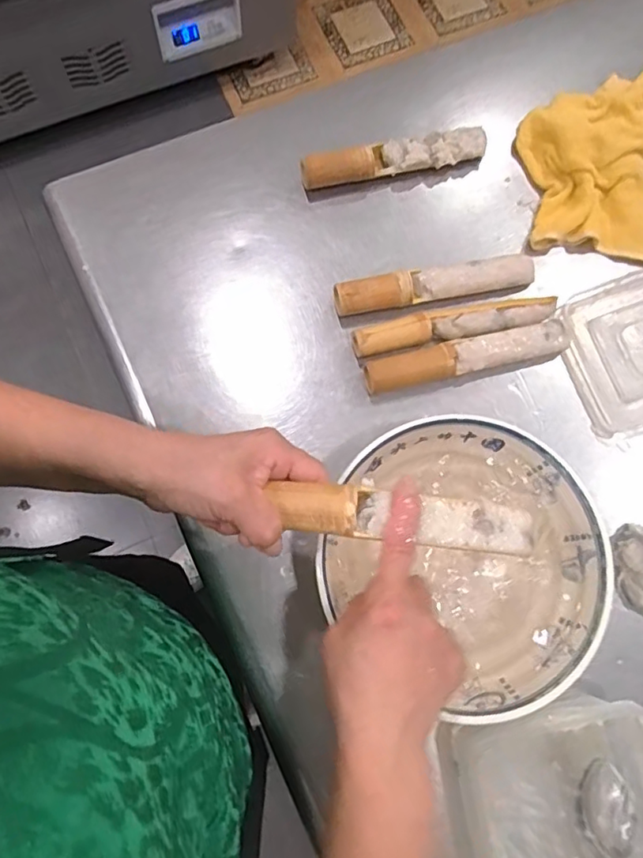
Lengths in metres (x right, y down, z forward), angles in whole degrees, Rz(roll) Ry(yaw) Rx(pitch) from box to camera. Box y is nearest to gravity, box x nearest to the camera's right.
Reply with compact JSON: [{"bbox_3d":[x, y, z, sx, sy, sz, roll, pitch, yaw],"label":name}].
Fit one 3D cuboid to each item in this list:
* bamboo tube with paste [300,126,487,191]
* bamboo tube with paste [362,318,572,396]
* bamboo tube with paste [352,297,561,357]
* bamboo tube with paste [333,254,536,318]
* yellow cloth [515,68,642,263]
[{"bbox_3d":[0.076,-0.277,0.575,0.195,0.040,0.028,-13,78,-6],"label":"bamboo tube with paste"},{"bbox_3d":[0.138,-0.069,0.530,0.198,0.034,0.030,-13,78,-6],"label":"bamboo tube with paste"},{"bbox_3d":[0.125,-0.098,0.538,0.194,0.032,0.029,-9,78,-6],"label":"bamboo tube with paste"},{"bbox_3d":[0.110,-0.139,0.544,0.198,0.031,0.030,-11,78,-6],"label":"bamboo tube with paste"},{"bbox_3d":[0.285,-0.290,0.591,0.150,0.033,0.220,7,77,-2],"label":"yellow cloth"}]

